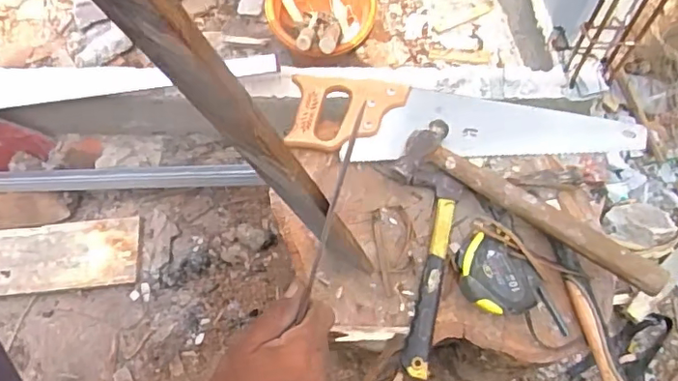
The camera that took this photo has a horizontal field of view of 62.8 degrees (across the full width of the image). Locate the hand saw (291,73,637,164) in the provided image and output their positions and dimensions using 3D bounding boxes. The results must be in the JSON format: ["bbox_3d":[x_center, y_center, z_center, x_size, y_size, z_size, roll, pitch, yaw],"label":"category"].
[{"bbox_3d":[0.170,-0.090,0.755,0.460,0.033,0.114,2,67,5],"label":"hand saw"}]

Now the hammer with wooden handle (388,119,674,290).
[{"bbox_3d":[0.230,0.009,0.674,0.327,0.053,0.093,27,71,15],"label":"hammer with wooden handle"}]

